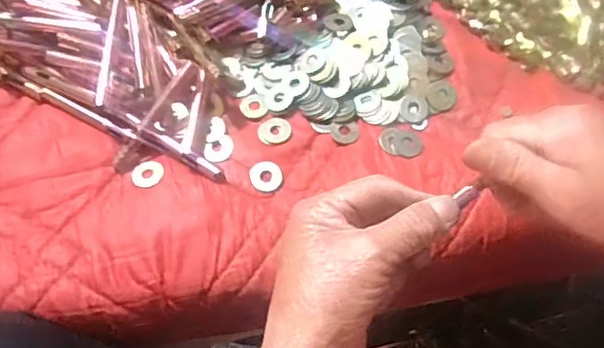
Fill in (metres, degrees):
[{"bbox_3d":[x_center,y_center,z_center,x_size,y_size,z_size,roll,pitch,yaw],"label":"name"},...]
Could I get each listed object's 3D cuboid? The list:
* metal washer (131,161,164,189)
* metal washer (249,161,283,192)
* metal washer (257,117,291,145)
[{"bbox_3d":[-0.106,0.000,0.406,0.021,0.004,0.021,1,57,-1],"label":"metal washer"},{"bbox_3d":[-0.025,0.001,0.409,0.022,0.004,0.022,0,64,0],"label":"metal washer"},{"bbox_3d":[-0.020,-0.031,0.420,0.023,0.004,0.020,0,64,0],"label":"metal washer"}]

